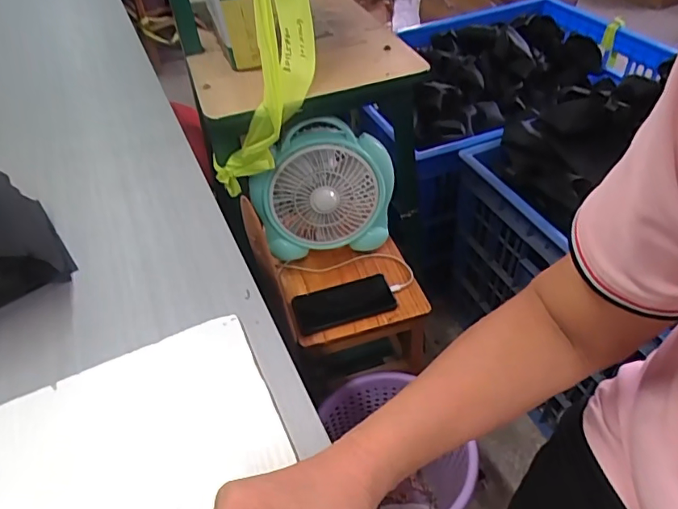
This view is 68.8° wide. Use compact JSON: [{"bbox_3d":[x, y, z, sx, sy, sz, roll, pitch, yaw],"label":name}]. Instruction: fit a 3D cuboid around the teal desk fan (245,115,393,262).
[{"bbox_3d":[-0.025,-0.105,0.871,0.241,0.222,0.105,-18,46,-12],"label":"teal desk fan"}]

